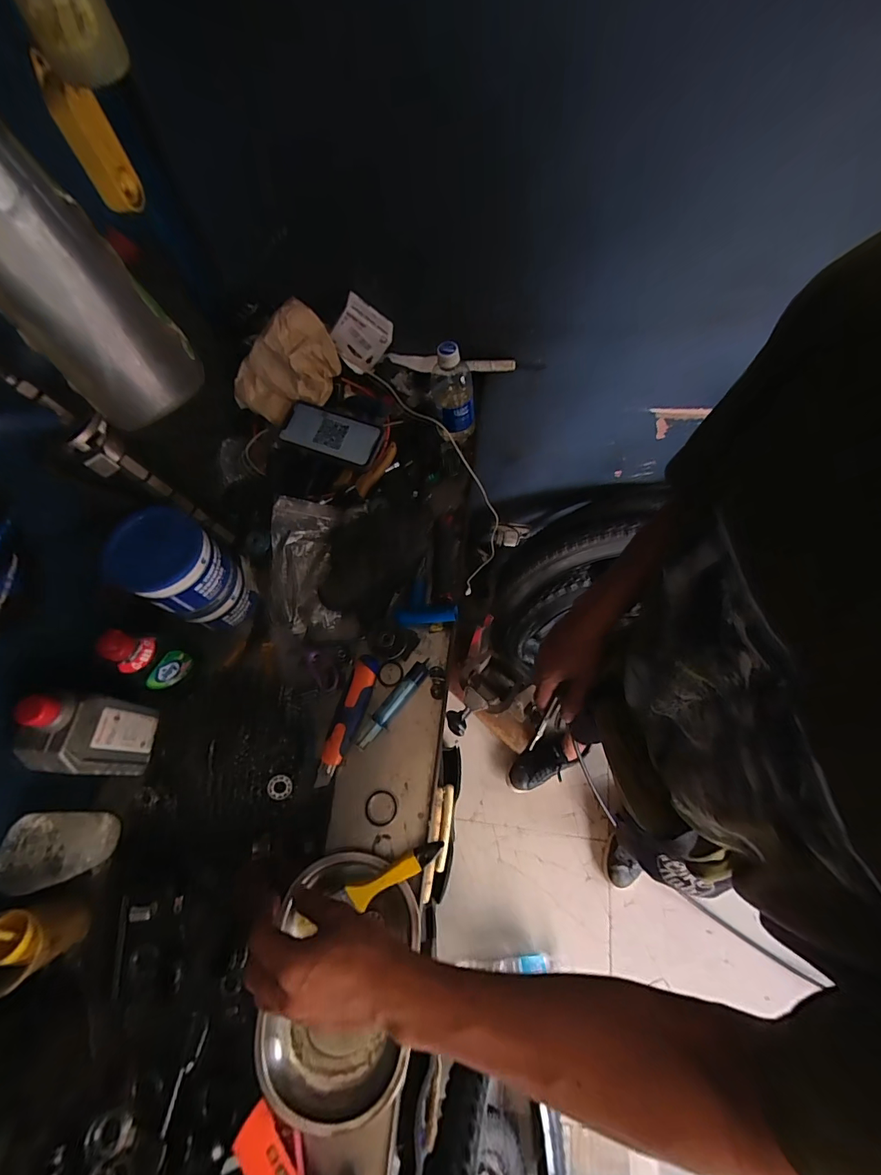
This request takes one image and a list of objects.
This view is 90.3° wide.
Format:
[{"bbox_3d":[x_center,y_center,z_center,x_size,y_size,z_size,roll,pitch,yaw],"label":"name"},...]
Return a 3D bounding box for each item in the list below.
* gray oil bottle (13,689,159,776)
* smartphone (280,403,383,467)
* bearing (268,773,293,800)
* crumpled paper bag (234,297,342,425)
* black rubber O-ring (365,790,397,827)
[{"bbox_3d":[-0.386,0.164,0.484,0.047,0.163,0.082,9,68,6],"label":"gray oil bottle"},{"bbox_3d":[-0.160,-0.225,0.637,0.142,0.012,0.066,18,81,5],"label":"smartphone"},{"bbox_3d":[-0.193,0.239,0.525,0.029,0.010,0.027,-1,67,2],"label":"bearing"},{"bbox_3d":[-0.226,-0.322,0.634,0.165,0.103,0.085,-29,69,-9],"label":"crumpled paper bag"},{"bbox_3d":[-0.073,0.270,0.536,0.037,0.004,0.037,-27,69,-9],"label":"black rubber O-ring"}]

